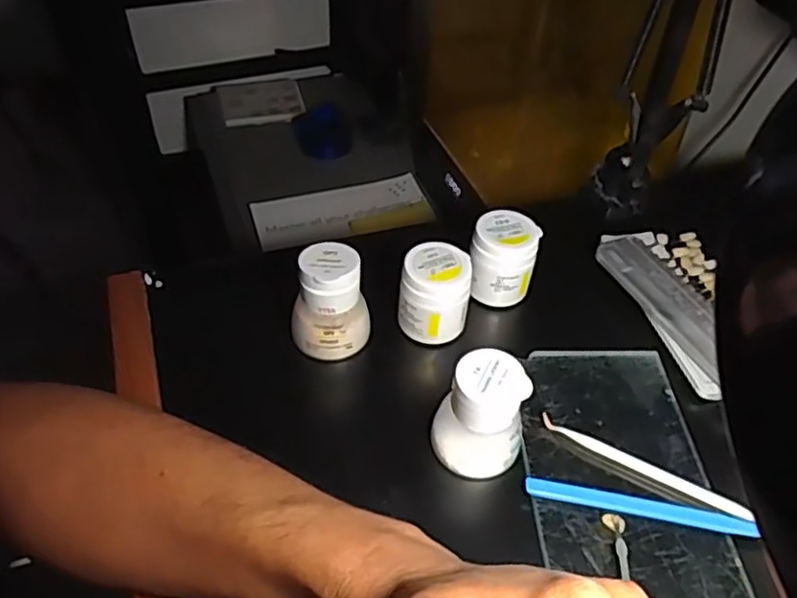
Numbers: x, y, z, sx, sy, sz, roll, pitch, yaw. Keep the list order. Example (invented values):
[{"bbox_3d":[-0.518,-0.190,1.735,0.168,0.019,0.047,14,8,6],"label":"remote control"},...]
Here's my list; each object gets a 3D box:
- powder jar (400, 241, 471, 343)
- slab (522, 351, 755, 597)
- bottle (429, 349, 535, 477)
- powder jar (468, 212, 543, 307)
[{"bbox_3d":[0.025,-0.001,0.441,0.042,0.062,0.043,1,47,-1],"label":"powder jar"},{"bbox_3d":[0.124,0.107,0.374,0.101,0.012,0.198,-1,47,-3],"label":"slab"},{"bbox_3d":[0.044,0.063,0.369,0.048,0.064,0.042,7,47,4],"label":"bottle"},{"bbox_3d":[0.072,-0.025,0.466,0.042,0.056,0.041,1,47,-1],"label":"powder jar"}]

